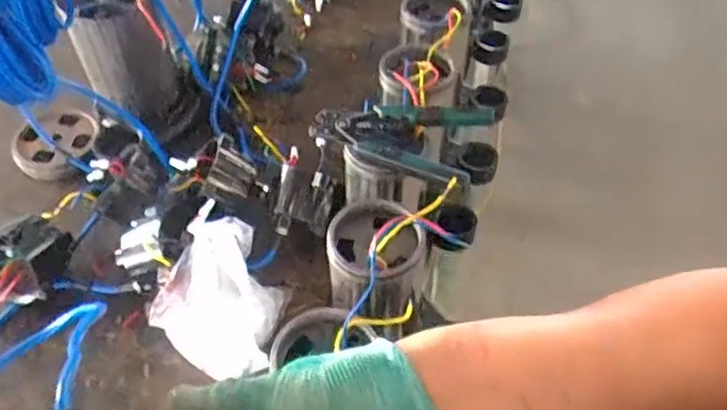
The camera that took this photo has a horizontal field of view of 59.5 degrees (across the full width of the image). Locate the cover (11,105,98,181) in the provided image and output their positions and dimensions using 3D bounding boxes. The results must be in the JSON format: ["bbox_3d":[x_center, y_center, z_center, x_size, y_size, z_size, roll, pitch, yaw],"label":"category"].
[{"bbox_3d":[-0.430,-0.088,0.883,0.105,0.038,0.107,0,50,0],"label":"cover"}]

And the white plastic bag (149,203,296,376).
[{"bbox_3d":[-0.147,0.098,0.679,0.149,0.112,0.123,33,57,25],"label":"white plastic bag"}]

